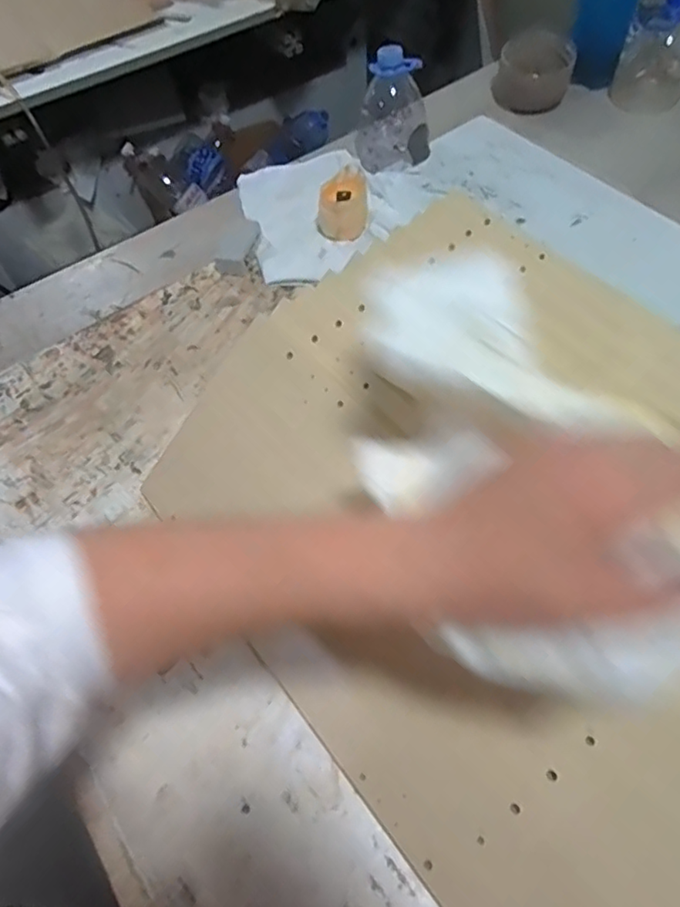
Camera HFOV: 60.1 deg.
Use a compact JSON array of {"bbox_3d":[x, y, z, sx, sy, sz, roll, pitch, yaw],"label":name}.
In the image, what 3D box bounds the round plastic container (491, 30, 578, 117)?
[{"bbox_3d":[0.282,-0.554,0.858,0.109,0.083,0.084,11,60,10],"label":"round plastic container"}]

